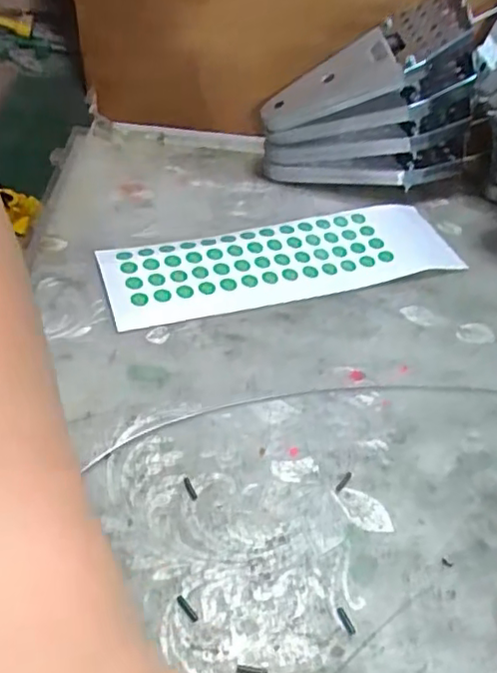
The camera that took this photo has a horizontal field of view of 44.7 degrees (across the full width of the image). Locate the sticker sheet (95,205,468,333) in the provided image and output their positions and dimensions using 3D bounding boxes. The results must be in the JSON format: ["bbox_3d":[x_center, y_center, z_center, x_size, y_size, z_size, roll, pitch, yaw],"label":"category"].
[{"bbox_3d":[0.024,-0.048,0.371,0.219,0.006,0.063,-11,55,-18],"label":"sticker sheet"}]

